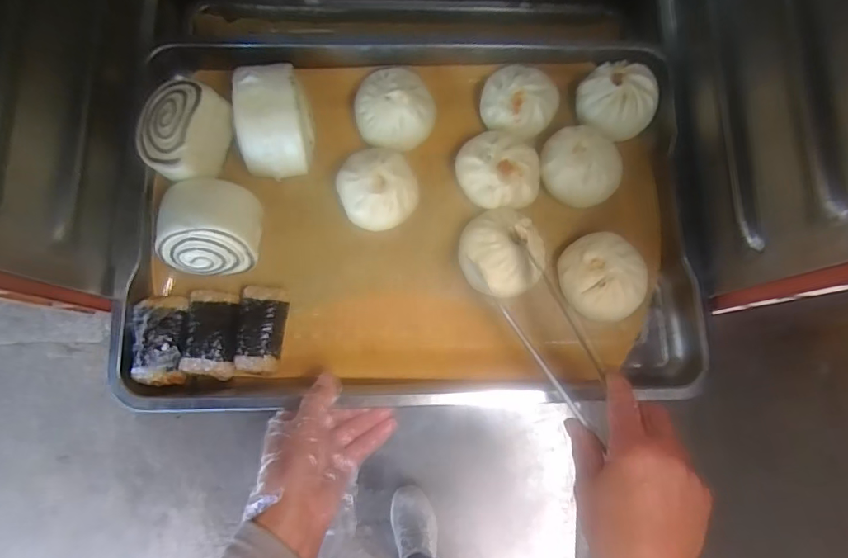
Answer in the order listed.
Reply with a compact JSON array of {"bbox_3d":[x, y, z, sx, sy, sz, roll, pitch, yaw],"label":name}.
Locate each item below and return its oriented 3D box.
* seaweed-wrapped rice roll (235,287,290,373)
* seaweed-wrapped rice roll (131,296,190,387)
[{"bbox_3d":[-0.161,0.050,0.483,0.043,0.024,0.083,2,70,1],"label":"seaweed-wrapped rice roll"},{"bbox_3d":[-0.252,0.057,0.465,0.042,0.032,0.085,-7,71,-2],"label":"seaweed-wrapped rice roll"}]

